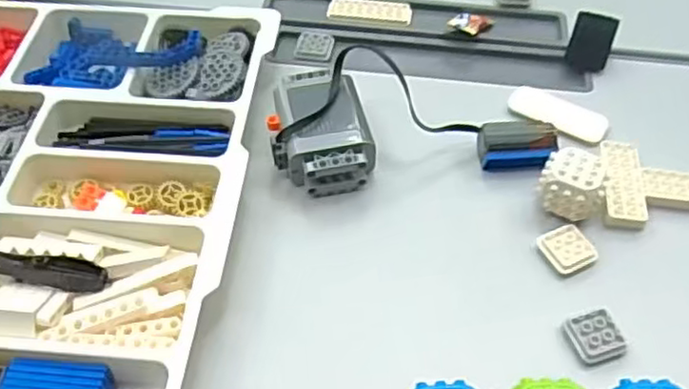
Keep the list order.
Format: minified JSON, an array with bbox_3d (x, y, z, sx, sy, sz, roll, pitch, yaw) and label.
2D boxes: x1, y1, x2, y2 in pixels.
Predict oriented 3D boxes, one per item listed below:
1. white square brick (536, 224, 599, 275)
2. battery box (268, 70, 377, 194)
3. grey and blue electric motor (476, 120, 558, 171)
[{"bbox_3d":[0.130,0.031,0.396,0.028,0.007,0.028,-22,55,-16],"label":"white square brick"},{"bbox_3d":[-0.017,-0.042,0.442,0.061,0.033,0.085,-9,53,-6],"label":"battery box"},{"bbox_3d":[0.111,-0.031,0.434,0.048,0.017,0.030,3,52,3],"label":"grey and blue electric motor"}]

